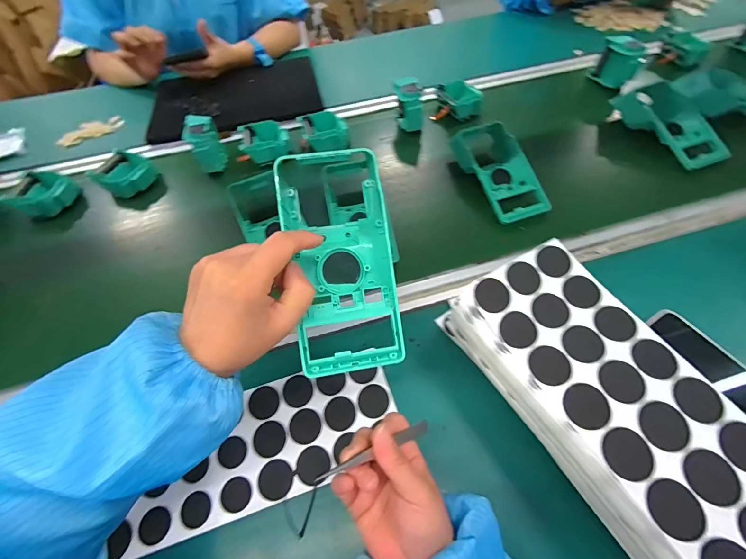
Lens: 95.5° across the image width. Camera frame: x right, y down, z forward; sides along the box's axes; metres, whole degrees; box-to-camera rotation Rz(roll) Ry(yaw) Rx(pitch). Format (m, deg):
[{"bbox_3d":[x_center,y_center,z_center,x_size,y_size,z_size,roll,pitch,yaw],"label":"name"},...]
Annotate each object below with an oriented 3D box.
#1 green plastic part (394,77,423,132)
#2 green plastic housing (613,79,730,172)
[{"bbox_3d":[0.063,-0.317,0.613,0.057,0.064,0.056,5,58,7],"label":"green plastic part"},{"bbox_3d":[0.508,-0.265,0.579,0.093,0.051,0.189,-18,58,-7],"label":"green plastic housing"}]

